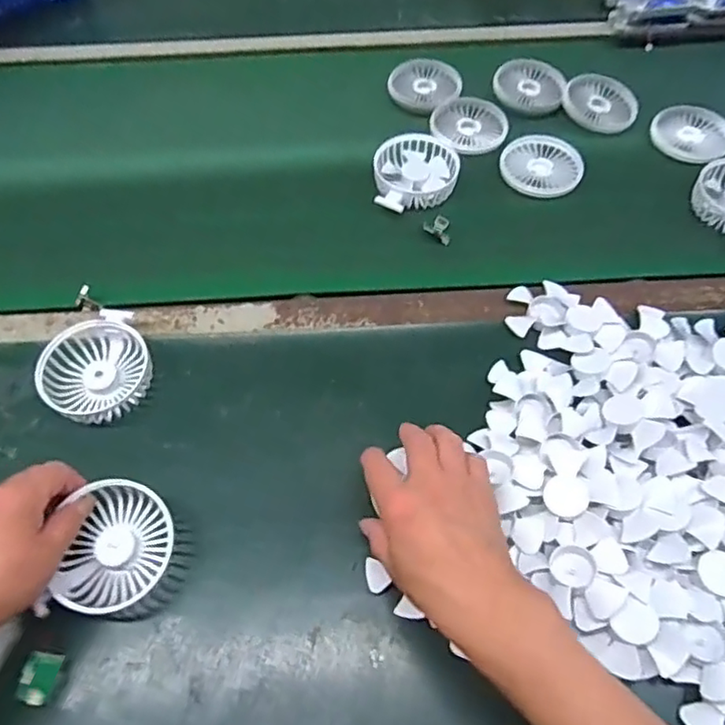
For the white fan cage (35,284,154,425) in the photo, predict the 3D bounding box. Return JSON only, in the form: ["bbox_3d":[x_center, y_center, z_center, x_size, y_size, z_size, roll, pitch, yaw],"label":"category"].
[{"bbox_3d":[-0.230,-0.011,0.538,0.084,0.031,0.129,2,59,2],"label":"white fan cage"}]

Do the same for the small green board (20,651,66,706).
[{"bbox_3d":[-0.219,0.213,0.410,0.022,0.004,0.031,27,58,-15],"label":"small green board"}]

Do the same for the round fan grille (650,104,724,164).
[{"bbox_3d":[0.380,-0.265,0.701,0.078,0.021,0.076,0,59,0],"label":"round fan grille"}]

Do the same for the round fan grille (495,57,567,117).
[{"bbox_3d":[0.203,-0.341,0.744,0.087,0.011,0.087,0,59,0],"label":"round fan grille"}]

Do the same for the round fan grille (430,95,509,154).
[{"bbox_3d":[0.125,-0.275,0.707,0.086,0.012,0.095,0,59,1],"label":"round fan grille"}]

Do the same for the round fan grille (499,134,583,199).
[{"bbox_3d":[0.200,-0.222,0.676,0.088,0.007,0.098,18,61,11],"label":"round fan grille"}]

